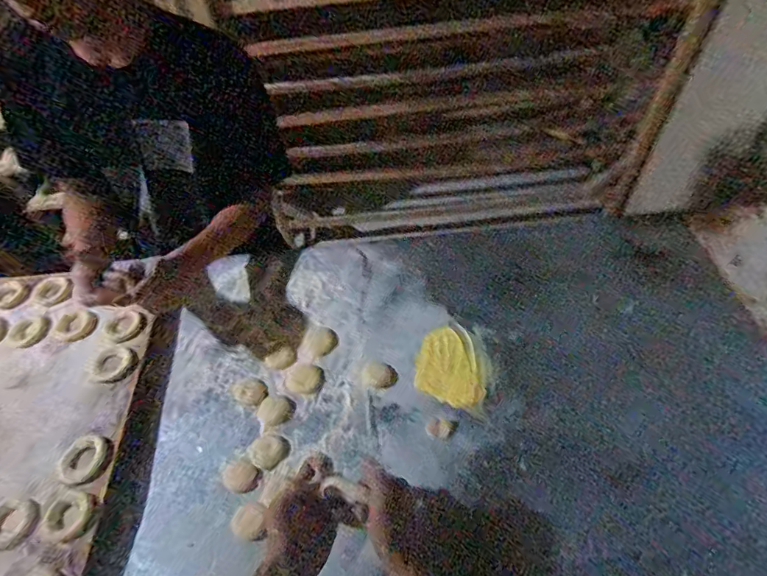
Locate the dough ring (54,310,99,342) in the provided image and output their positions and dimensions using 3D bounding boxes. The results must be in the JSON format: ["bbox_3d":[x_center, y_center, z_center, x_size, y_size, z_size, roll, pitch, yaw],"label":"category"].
[{"bbox_3d":[-0.556,0.069,0.808,0.079,0.015,0.059,12,56,15],"label":"dough ring"}]

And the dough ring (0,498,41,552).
[{"bbox_3d":[-0.521,0.329,0.626,0.079,0.009,0.064,13,54,14],"label":"dough ring"}]

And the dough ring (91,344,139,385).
[{"bbox_3d":[-0.453,0.129,0.752,0.076,0.015,0.064,8,54,11],"label":"dough ring"}]

